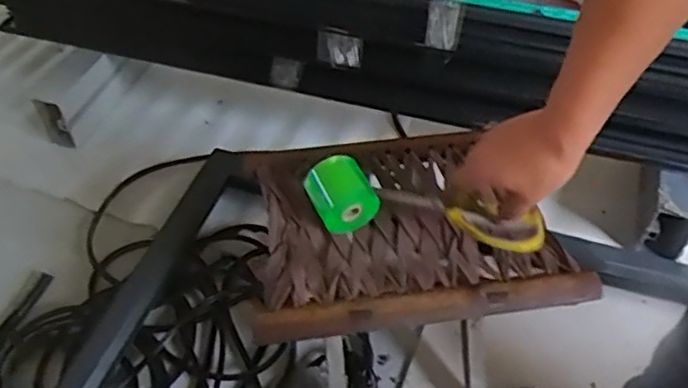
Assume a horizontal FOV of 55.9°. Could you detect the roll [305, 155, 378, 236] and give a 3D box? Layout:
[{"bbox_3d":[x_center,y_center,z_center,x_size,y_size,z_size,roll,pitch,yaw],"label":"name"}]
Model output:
[{"bbox_3d":[-0.005,0.002,0.652,0.056,0.052,0.058,-23,51,-20],"label":"roll"}]

